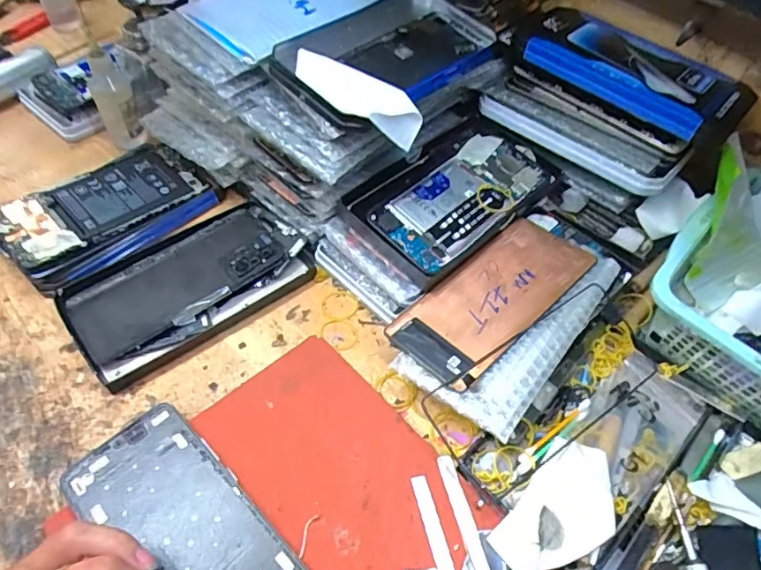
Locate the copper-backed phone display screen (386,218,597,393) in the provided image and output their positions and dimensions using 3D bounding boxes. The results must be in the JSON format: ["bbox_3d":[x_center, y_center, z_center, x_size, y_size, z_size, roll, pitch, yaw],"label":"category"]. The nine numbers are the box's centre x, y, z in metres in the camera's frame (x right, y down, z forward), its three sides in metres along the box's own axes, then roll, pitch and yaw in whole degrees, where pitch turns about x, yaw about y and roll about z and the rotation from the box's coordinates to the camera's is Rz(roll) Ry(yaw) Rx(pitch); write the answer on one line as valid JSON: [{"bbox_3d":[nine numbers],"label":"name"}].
[{"bbox_3d":[0.084,0.007,0.382,0.155,0.005,0.071,-38,59,-22],"label":"copper-backed phone display screen"}]

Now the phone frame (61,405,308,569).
[{"bbox_3d":[-0.108,0.144,0.299,0.075,0.005,0.159,-37,66,-25],"label":"phone frame"}]

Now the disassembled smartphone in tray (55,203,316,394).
[{"bbox_3d":[-0.148,0.000,0.414,0.176,0.019,0.097,-32,61,-24],"label":"disassembled smartphone in tray"}]

